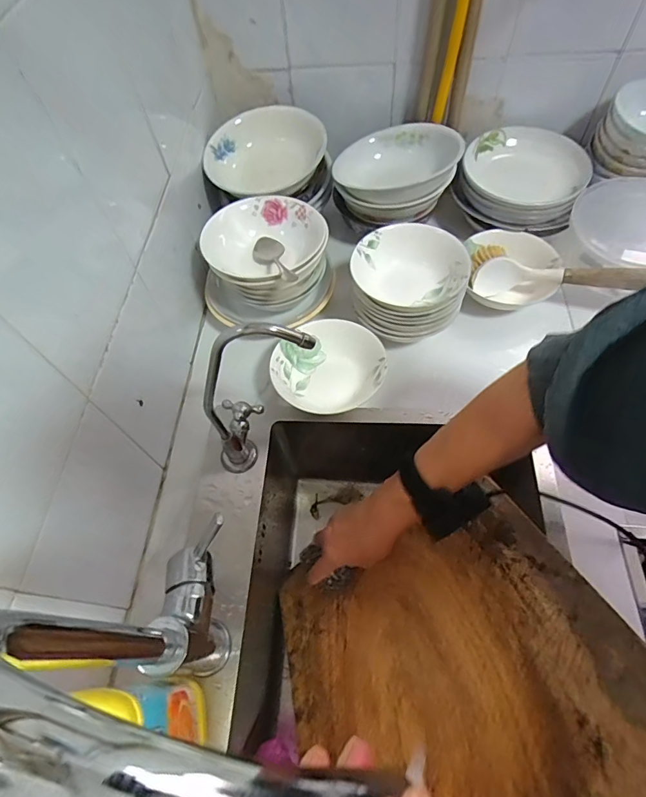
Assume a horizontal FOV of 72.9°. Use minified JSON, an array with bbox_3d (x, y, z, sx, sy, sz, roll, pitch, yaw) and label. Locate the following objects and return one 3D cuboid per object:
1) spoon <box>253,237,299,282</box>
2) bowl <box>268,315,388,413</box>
[{"bbox_3d":[-0.060,-0.173,0.547,0.040,0.018,0.138,-22,40,-9],"label":"spoon"},{"bbox_3d":[0.006,-0.037,0.545,0.138,0.049,0.124,-11,59,-2],"label":"bowl"}]

